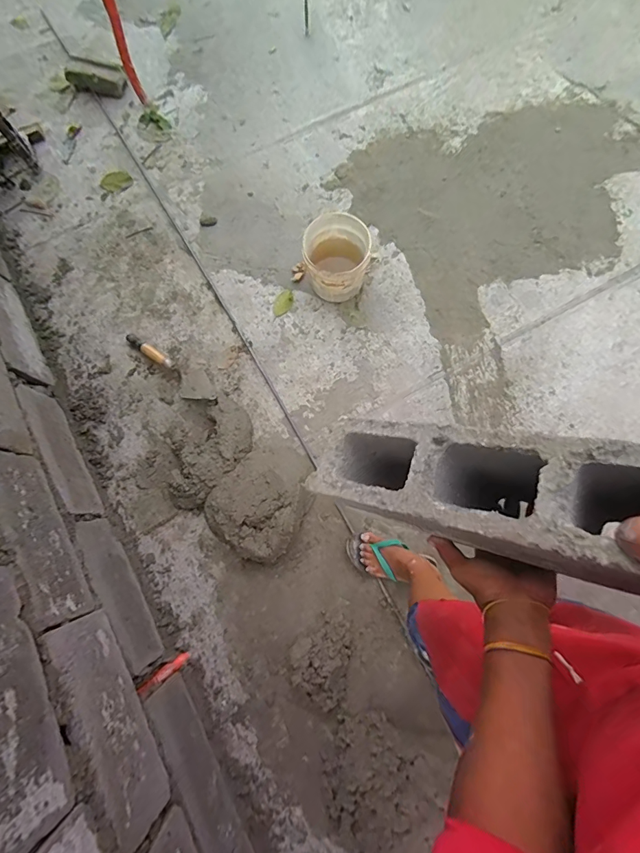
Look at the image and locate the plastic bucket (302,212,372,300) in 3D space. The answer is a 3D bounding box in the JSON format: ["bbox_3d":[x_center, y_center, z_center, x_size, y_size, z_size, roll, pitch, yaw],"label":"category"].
[{"bbox_3d":[0.053,-0.513,1.268,0.183,0.209,0.201,0,77,1],"label":"plastic bucket"}]

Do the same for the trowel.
[{"bbox_3d":[-0.465,-0.187,1.274,0.376,0.040,0.098,36,81,9],"label":"trowel"}]

